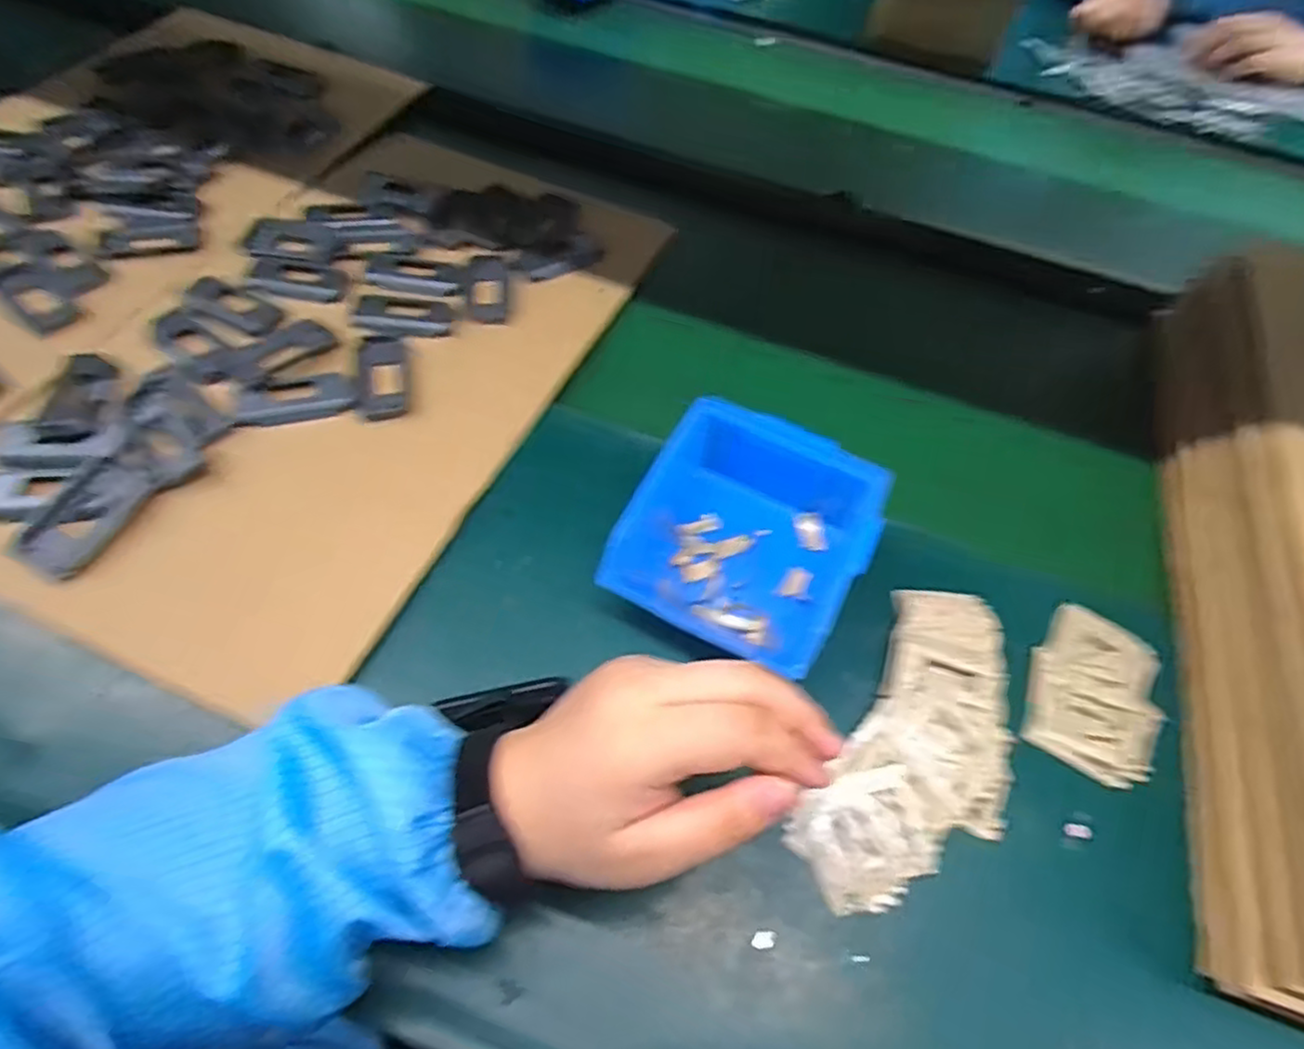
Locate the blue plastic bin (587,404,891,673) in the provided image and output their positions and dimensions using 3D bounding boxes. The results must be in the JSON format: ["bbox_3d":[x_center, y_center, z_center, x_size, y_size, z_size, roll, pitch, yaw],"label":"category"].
[{"bbox_3d":[0.061,0.004,0.426,0.132,0.055,0.140,24,63,12],"label":"blue plastic bin"}]

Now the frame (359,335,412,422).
[{"bbox_3d":[-0.185,-0.102,0.497,0.031,0.012,0.076,-7,61,-6],"label":"frame"}]

